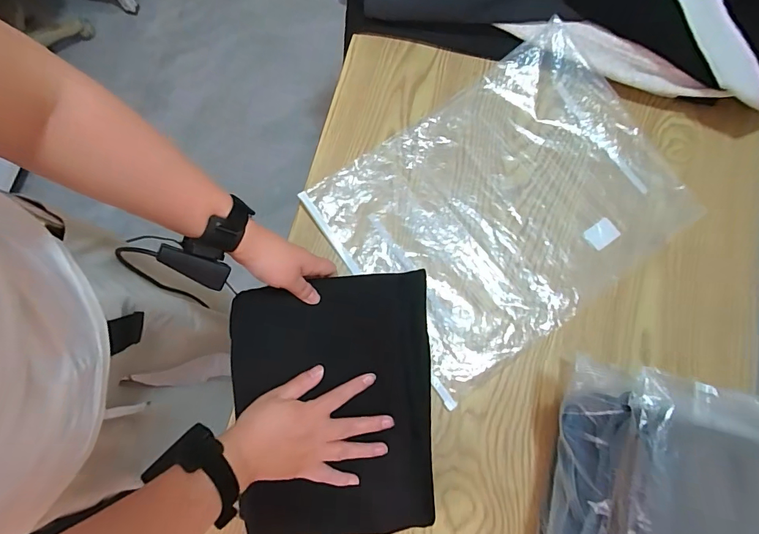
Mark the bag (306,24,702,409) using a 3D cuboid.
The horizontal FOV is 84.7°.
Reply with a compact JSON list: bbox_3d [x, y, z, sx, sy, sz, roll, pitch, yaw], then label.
[{"bbox_3d":[0.160,-0.086,0.540,0.420,0.026,0.321,-34,79,-7],"label":"bag"}]

